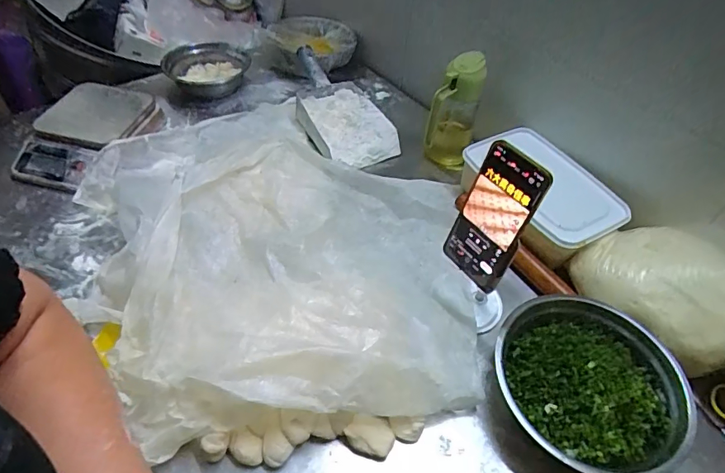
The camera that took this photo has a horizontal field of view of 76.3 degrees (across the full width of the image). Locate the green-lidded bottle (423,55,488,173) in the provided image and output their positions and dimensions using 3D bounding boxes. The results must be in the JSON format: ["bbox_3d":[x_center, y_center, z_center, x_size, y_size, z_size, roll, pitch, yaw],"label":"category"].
[{"bbox_3d":[0.152,-0.206,0.768,0.073,0.183,0.066,16,50,10],"label":"green-lidded bottle"}]

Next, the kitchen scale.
[{"bbox_3d":[-0.471,-0.178,0.782,0.180,0.032,0.240,8,55,7],"label":"kitchen scale"}]

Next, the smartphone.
[{"bbox_3d":[0.143,-0.019,0.512,0.008,0.163,0.080,-19,50,-37],"label":"smartphone"}]

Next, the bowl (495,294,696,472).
[{"bbox_3d":[0.257,0.172,0.530,0.204,0.066,0.199,2,49,-2],"label":"bowl"}]

